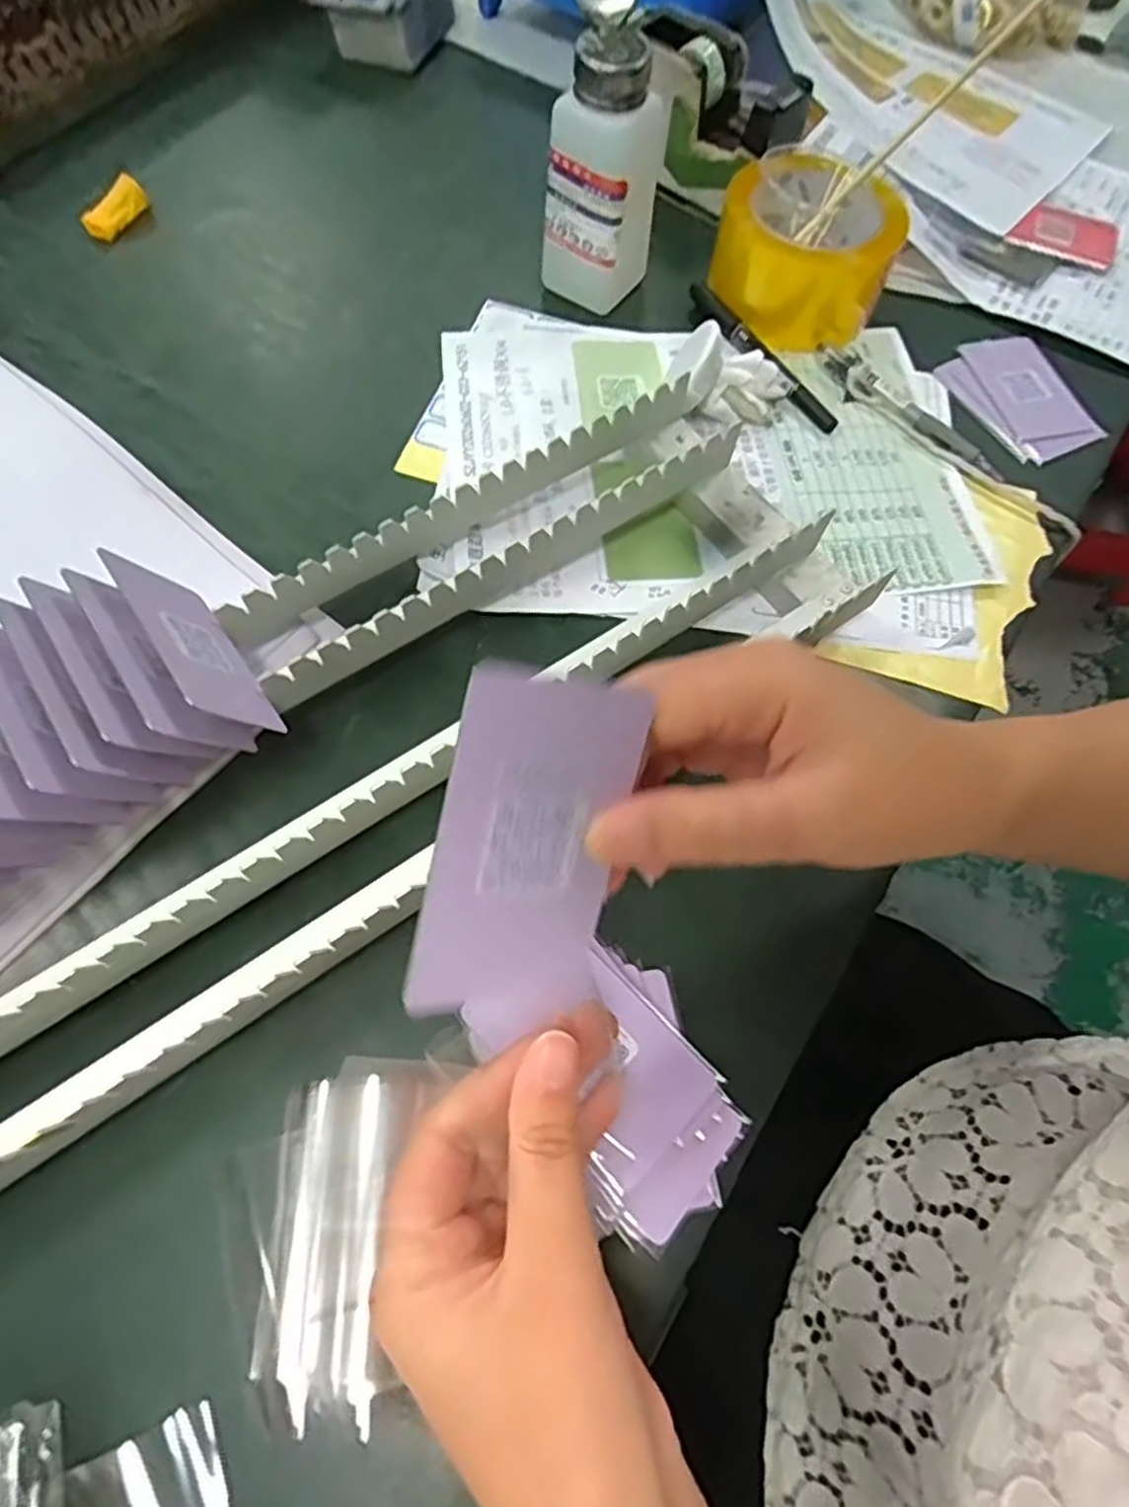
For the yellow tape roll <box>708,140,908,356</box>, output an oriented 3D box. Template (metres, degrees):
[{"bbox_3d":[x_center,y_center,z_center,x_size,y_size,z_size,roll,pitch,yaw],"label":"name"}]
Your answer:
[{"bbox_3d":[0.152,-0.316,0.469,0.101,0.070,0.101,1,66,-3],"label":"yellow tape roll"}]

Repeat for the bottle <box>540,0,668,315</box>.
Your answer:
[{"bbox_3d":[0.024,-0.338,0.425,0.061,0.143,0.059,18,66,5],"label":"bottle"}]

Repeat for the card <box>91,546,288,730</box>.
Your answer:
[{"bbox_3d":[-0.148,-0.044,0.303,0.004,0.050,0.085,-40,78,13],"label":"card"}]

